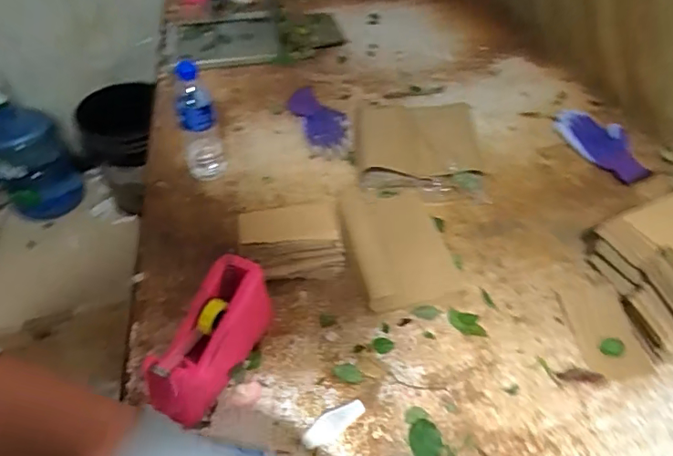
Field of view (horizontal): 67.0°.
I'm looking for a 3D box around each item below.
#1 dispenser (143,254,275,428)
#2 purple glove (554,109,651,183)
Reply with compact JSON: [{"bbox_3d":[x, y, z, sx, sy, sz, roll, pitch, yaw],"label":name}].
[{"bbox_3d":[-0.156,0.144,0.637,0.064,0.104,0.200,18,50,15],"label":"dispenser"},{"bbox_3d":[0.510,-0.166,0.979,0.106,0.018,0.200,-26,53,-22],"label":"purple glove"}]

